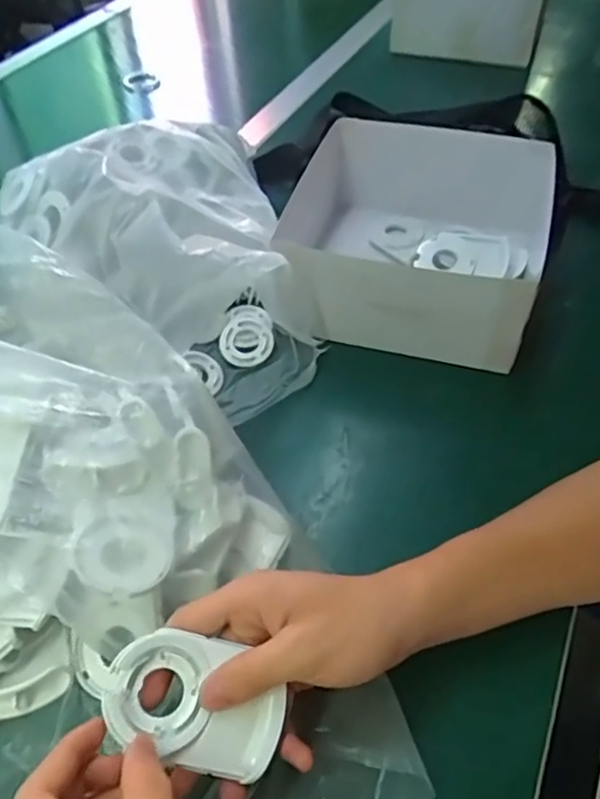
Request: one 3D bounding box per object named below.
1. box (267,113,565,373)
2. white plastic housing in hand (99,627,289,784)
[{"bbox_3d":[0.098,-0.150,0.550,0.233,0.092,0.231,10,51,11],"label":"box"},{"bbox_3d":[-0.049,0.143,0.296,0.084,0.008,0.054,22,61,-6],"label":"white plastic housing in hand"}]

